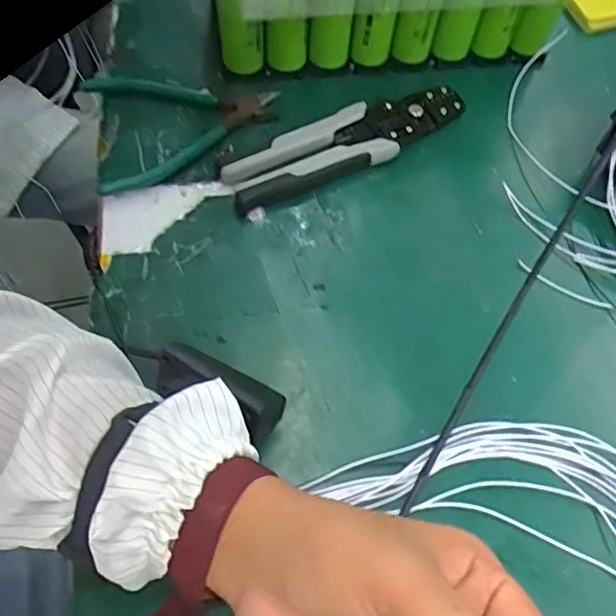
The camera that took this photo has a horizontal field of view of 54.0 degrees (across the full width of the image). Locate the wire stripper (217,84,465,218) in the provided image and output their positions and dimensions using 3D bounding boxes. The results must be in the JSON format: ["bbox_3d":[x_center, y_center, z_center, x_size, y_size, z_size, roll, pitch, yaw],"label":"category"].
[{"bbox_3d":[0.032,-0.131,0.456,0.203,0.021,0.051,-26,65,-15],"label":"wire stripper"}]

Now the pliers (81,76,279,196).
[{"bbox_3d":[-0.093,-0.147,0.457,0.141,0.030,0.113,-17,62,-10],"label":"pliers"}]

